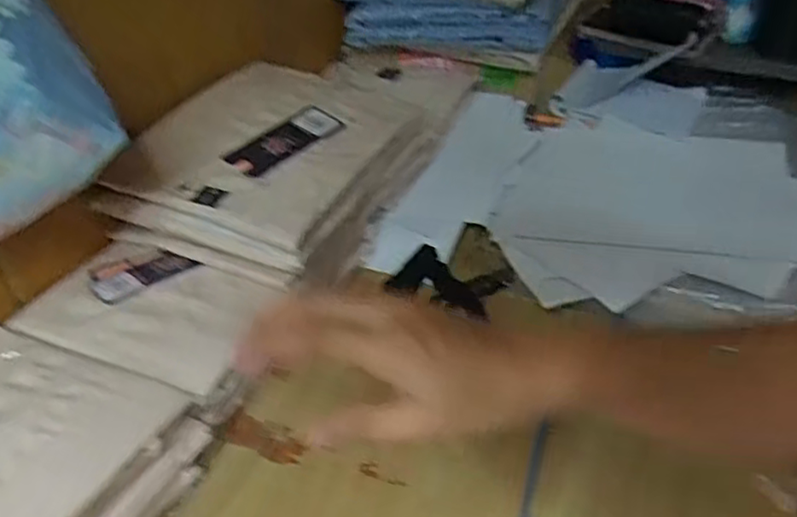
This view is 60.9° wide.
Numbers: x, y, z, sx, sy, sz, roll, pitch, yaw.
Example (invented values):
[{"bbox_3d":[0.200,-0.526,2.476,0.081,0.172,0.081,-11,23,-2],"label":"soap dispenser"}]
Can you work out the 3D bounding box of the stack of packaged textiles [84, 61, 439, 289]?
[{"bbox_3d":[-0.116,-0.101,0.657,0.210,0.072,0.262,13,43,20],"label":"stack of packaged textiles"}]

